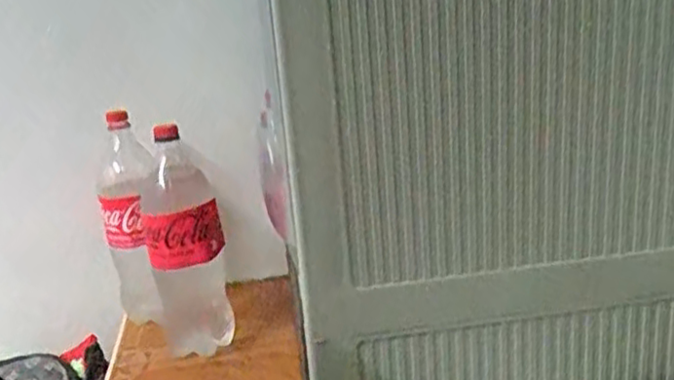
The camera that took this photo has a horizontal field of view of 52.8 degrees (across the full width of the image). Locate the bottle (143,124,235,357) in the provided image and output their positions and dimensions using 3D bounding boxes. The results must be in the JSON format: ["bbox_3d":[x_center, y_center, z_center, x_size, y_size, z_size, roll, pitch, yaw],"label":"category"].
[{"bbox_3d":[-0.194,0.075,0.864,0.094,0.277,0.092,-9,18,-12],"label":"bottle"}]

